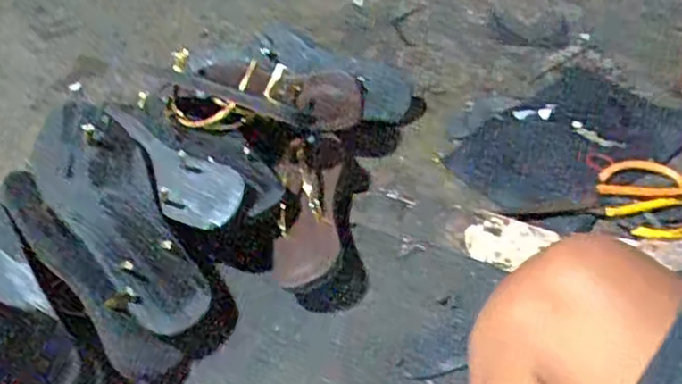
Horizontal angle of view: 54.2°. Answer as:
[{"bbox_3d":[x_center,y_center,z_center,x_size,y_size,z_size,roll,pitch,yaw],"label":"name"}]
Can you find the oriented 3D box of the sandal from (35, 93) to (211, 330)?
[{"bbox_3d":[-0.221,0.024,0.666,0.100,0.034,0.252,-30,79,-21],"label":"sandal"}]

